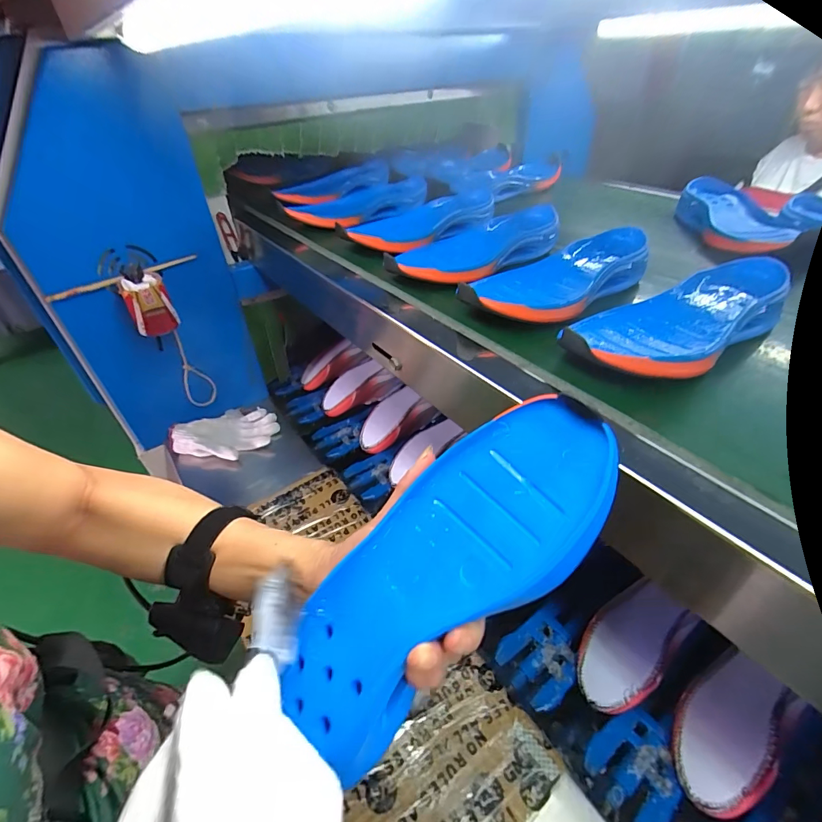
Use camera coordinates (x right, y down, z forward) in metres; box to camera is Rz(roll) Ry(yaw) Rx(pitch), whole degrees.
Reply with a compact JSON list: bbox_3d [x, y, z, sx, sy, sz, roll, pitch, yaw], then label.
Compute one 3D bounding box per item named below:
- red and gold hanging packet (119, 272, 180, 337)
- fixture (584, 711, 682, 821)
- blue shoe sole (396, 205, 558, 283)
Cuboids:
[{"bbox_3d":[-0.441,-0.177,0.717,0.066,0.089,0.050,-23,46,-25],"label":"red and gold hanging packet"},{"bbox_3d":[0.261,0.414,0.489,0.103,0.024,0.091,-16,43,-19],"label":"fixture"},{"bbox_3d":[0.089,-0.226,0.571,0.253,0.042,0.134,-32,50,-32],"label":"blue shoe sole"}]

